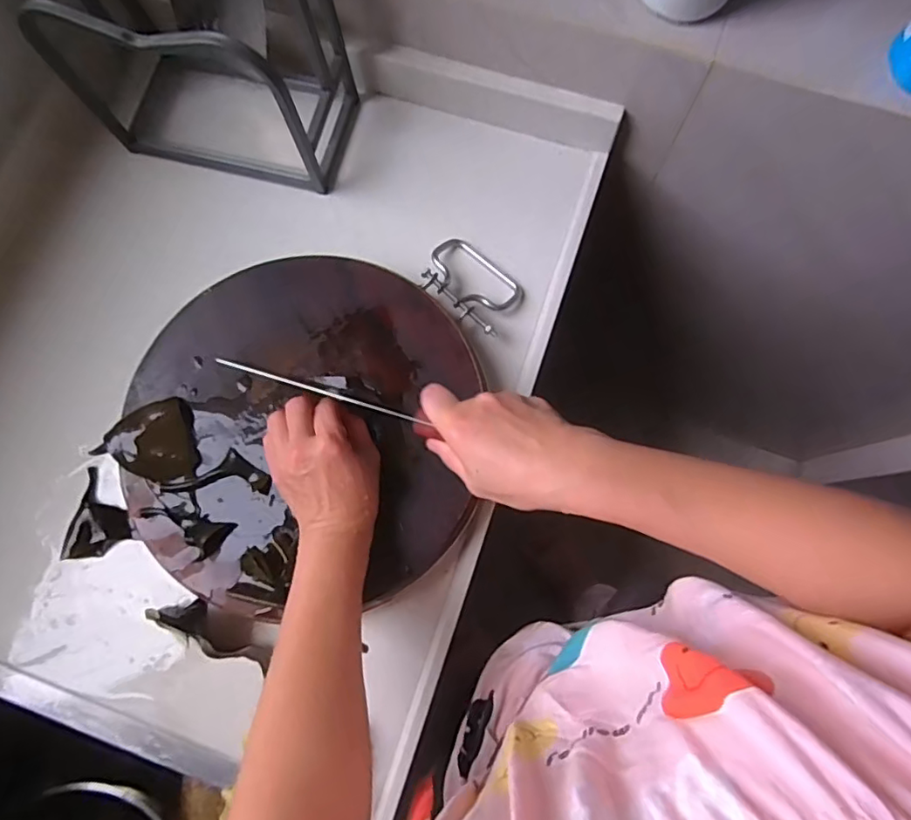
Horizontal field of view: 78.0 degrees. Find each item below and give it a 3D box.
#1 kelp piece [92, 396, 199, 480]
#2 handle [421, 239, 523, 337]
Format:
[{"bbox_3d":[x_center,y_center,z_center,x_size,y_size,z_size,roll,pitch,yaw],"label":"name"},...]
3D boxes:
[{"bbox_3d":[-0.252,0.029,0.464,0.071,0.016,0.067,-16,78,-3],"label":"kelp piece"},{"bbox_3d":[0.016,-0.122,0.533,0.095,0.022,0.074,37,81,8],"label":"handle"}]

